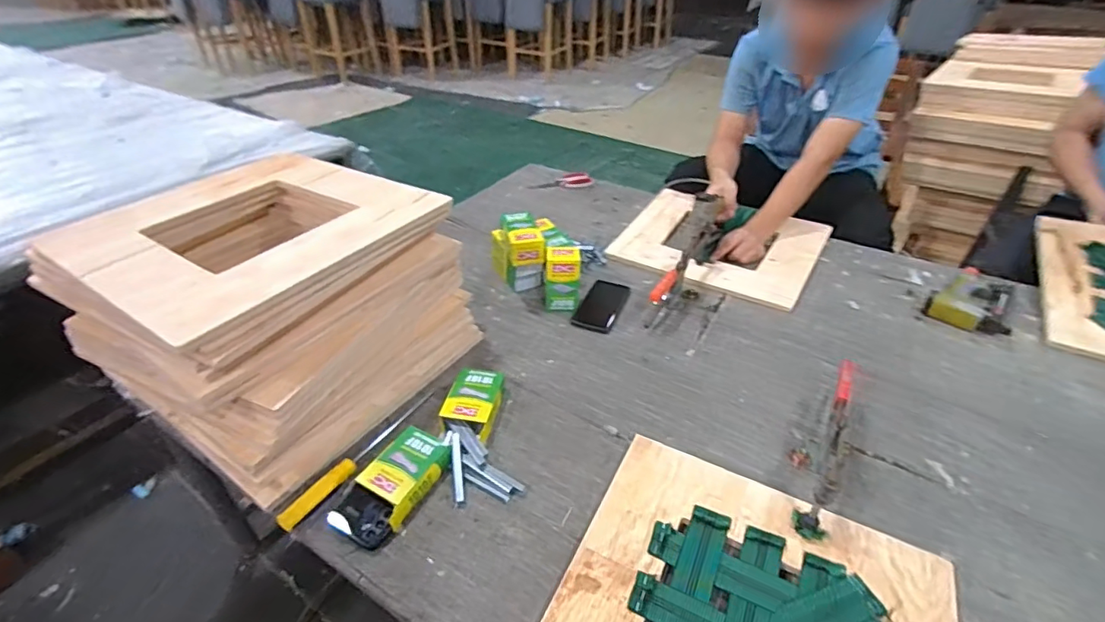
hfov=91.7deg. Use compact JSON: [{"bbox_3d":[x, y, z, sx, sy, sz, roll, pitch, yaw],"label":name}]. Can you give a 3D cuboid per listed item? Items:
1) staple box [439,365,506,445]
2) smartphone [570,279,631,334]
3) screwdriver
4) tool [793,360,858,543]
[{"bbox_3d":[-0.125,0.146,0.848,0.077,0.038,0.126,7,36,10],"label":"staple box"},{"bbox_3d":[0.103,-0.013,1.095,0.084,0.009,0.168,14,38,19],"label":"smartphone"},{"bbox_3d":[-0.271,0.203,0.785,0.025,0.030,0.290,19,40,25],"label":"screwdriver"},{"bbox_3d":[0.391,0.179,0.743,0.055,0.106,0.282,20,41,26],"label":"tool"}]

